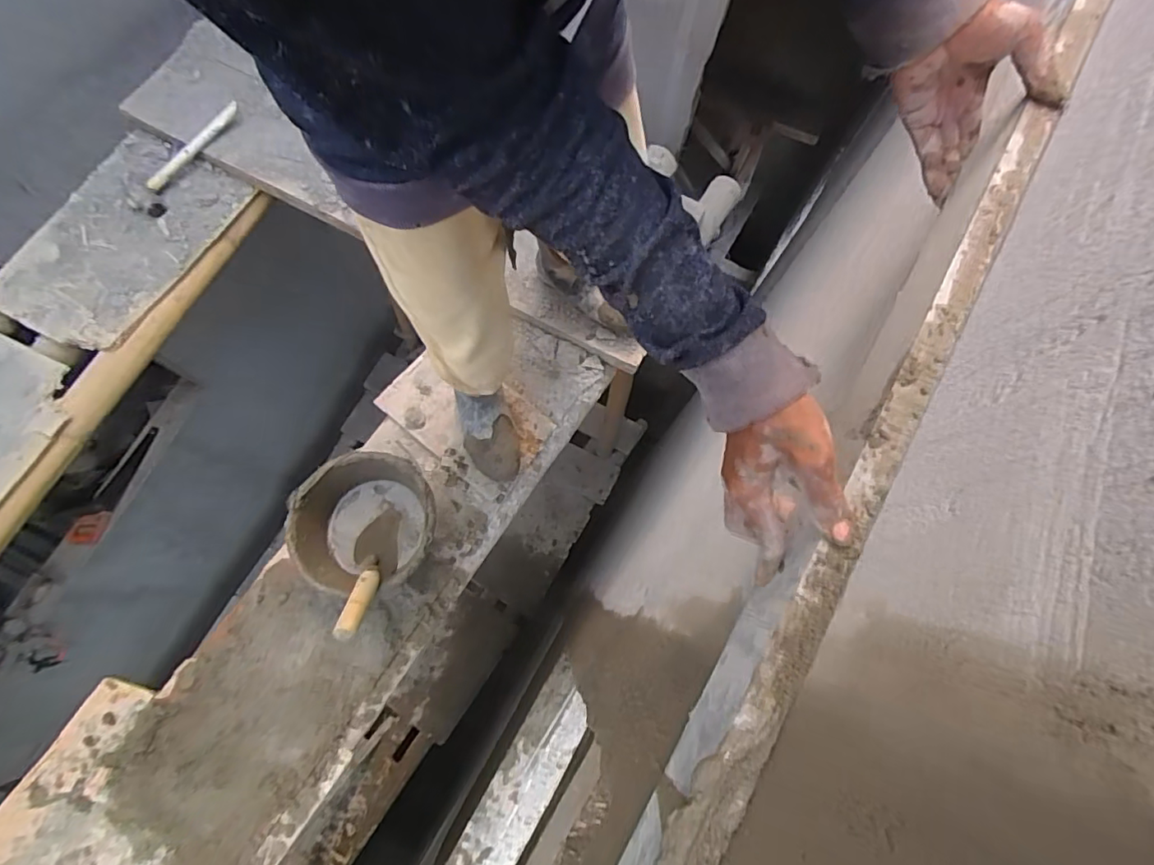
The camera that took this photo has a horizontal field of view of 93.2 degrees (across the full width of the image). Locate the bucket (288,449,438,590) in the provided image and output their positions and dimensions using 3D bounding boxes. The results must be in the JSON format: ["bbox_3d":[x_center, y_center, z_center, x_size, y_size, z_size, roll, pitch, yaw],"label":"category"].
[{"bbox_3d":[-0.371,0.163,0.996,0.232,0.164,0.227,1,72,-2],"label":"bucket"}]

